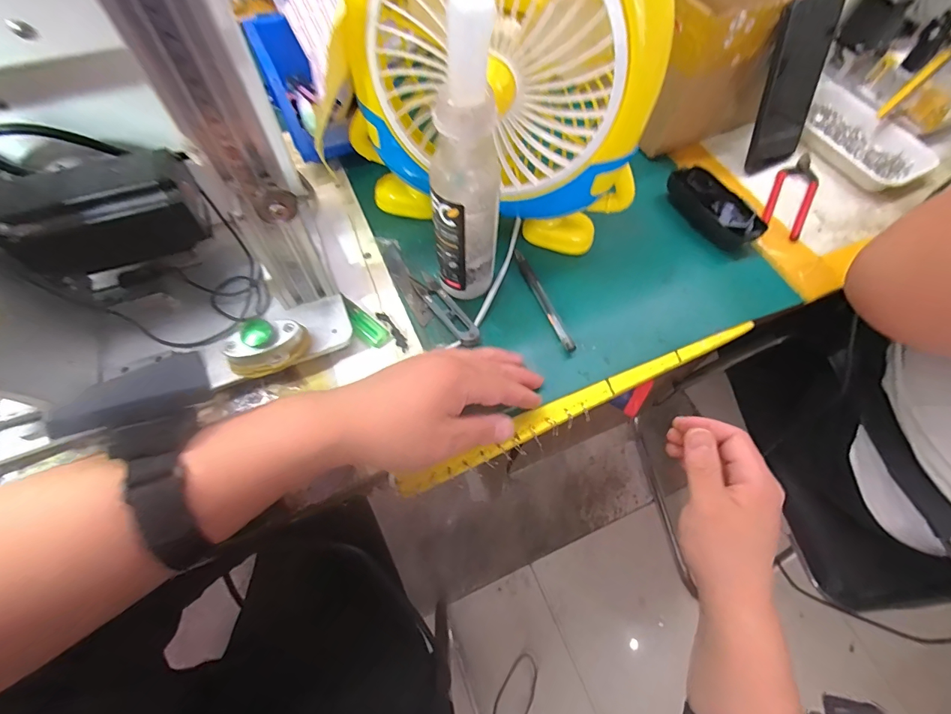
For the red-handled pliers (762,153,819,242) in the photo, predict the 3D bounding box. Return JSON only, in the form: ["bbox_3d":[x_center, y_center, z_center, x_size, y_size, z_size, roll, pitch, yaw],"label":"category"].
[{"bbox_3d":[0.372,-0.193,0.496,0.044,0.007,0.142,30,66,12],"label":"red-handled pliers"}]

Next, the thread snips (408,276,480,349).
[{"bbox_3d":[-0.028,-0.046,0.396,0.021,0.013,0.096,-33,69,-17],"label":"thread snips"}]

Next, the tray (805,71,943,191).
[{"bbox_3d":[0.472,-0.276,0.531,0.119,0.023,0.170,-30,68,-16],"label":"tray"}]

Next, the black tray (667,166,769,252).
[{"bbox_3d":[0.260,-0.162,0.463,0.048,0.026,0.107,-23,66,-13],"label":"black tray"}]

